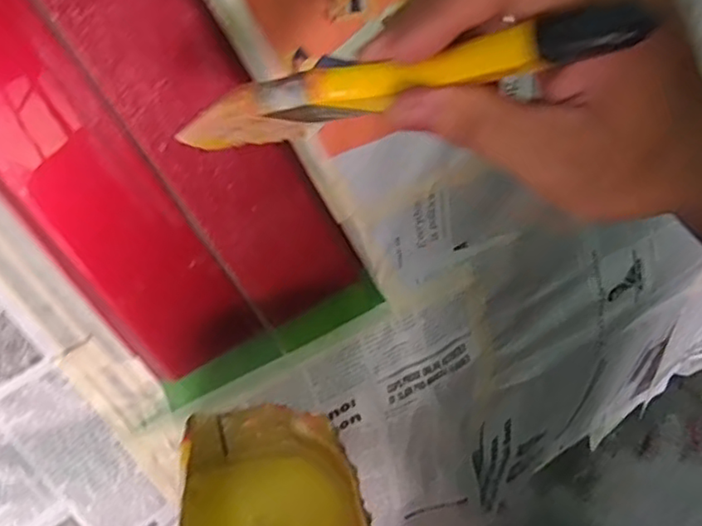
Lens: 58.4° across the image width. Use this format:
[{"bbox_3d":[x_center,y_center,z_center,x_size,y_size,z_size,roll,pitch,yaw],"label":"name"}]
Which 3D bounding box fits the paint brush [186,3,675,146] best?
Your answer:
[{"bbox_3d":[0.005,-0.060,0.219,0.173,0.024,0.009,-4,49,33],"label":"paint brush"}]

